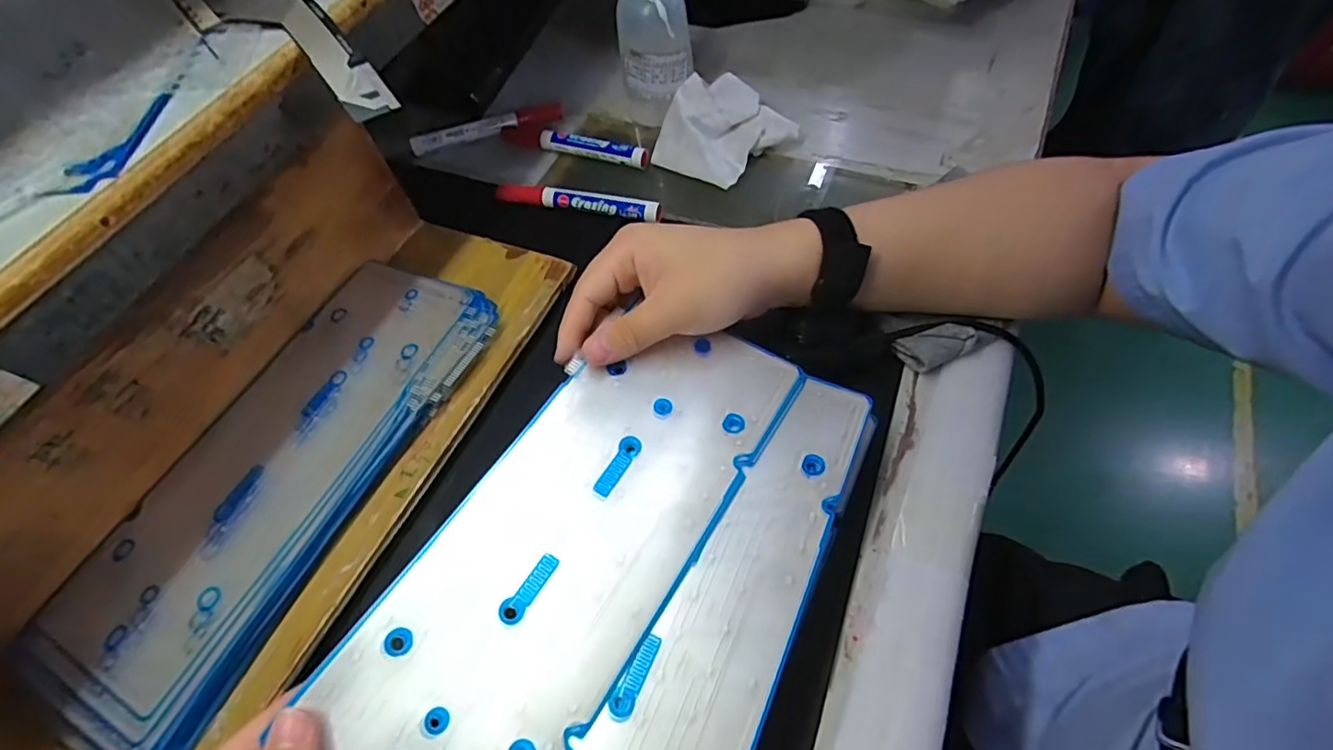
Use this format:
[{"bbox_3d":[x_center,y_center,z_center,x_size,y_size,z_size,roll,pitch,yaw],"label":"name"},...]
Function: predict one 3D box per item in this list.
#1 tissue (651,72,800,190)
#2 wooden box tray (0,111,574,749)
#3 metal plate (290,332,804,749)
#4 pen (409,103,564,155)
[{"bbox_3d":[0.054,-0.214,0.491,0.099,0.031,0.108,27,63,17],"label":"tissue"},{"bbox_3d":[-0.233,0.041,0.324,0.167,0.103,0.427,19,63,15],"label":"wooden box tray"},{"bbox_3d":[-0.046,0.076,0.287,0.111,0.007,0.274,31,66,13],"label":"metal plate"},{"bbox_3d":[-0.165,-0.229,0.530,0.139,0.021,0.023,-19,60,-10],"label":"pen"}]

